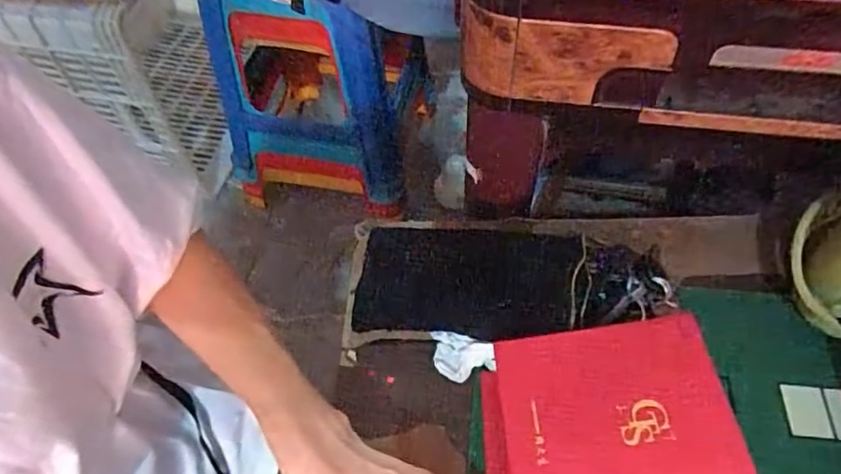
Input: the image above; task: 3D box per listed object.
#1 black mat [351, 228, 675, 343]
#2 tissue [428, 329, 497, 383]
[{"bbox_3d":[0.073,0.039,0.475,0.258,0.035,0.105,6,56,6],"label":"black mat"},{"bbox_3d":[0.032,0.097,0.448,0.055,0.018,0.035,20,59,16],"label":"tissue"}]

